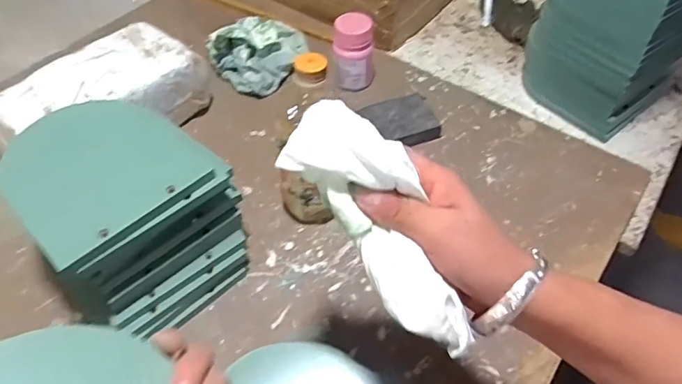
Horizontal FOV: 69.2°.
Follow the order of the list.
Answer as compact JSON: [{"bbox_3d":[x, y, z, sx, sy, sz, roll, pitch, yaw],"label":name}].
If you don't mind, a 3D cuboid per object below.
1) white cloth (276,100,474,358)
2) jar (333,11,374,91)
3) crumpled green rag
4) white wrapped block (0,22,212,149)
[{"bbox_3d":[0.024,0.019,0.288,0.056,0.027,0.164,-27,80,-20],"label":"white cloth"},{"bbox_3d":[0.019,-0.192,0.692,0.058,0.102,0.050,3,53,2],"label":"jar"},{"bbox_3d":[-0.108,-0.202,0.721,0.144,0.075,0.102,-22,56,-17],"label":"crumpled green rag"},{"bbox_3d":[-0.293,-0.108,0.625,0.122,0.104,0.227,28,57,19],"label":"white wrapped block"}]

